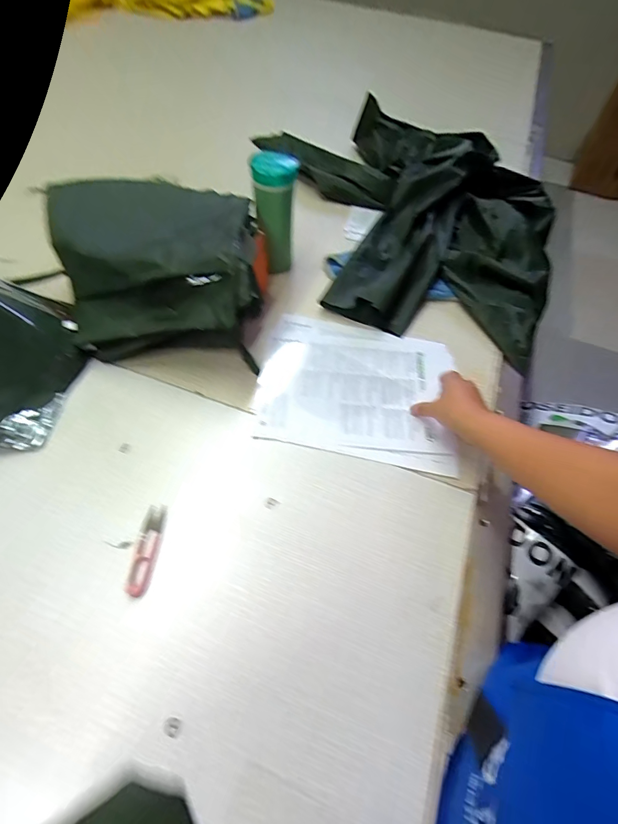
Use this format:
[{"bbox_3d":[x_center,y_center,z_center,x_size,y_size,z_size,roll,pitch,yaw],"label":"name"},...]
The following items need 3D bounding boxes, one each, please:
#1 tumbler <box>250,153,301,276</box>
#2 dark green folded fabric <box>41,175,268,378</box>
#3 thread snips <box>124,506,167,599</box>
[{"bbox_3d":[-0.059,-0.336,0.690,0.078,0.185,0.070,-3,57,-6],"label":"tumbler"},{"bbox_3d":[-0.237,-0.227,0.628,0.321,0.148,0.297,1,57,-3],"label":"dark green folded fabric"},{"bbox_3d":[-0.191,0.158,0.464,0.026,0.009,0.102,5,57,0],"label":"thread snips"}]

